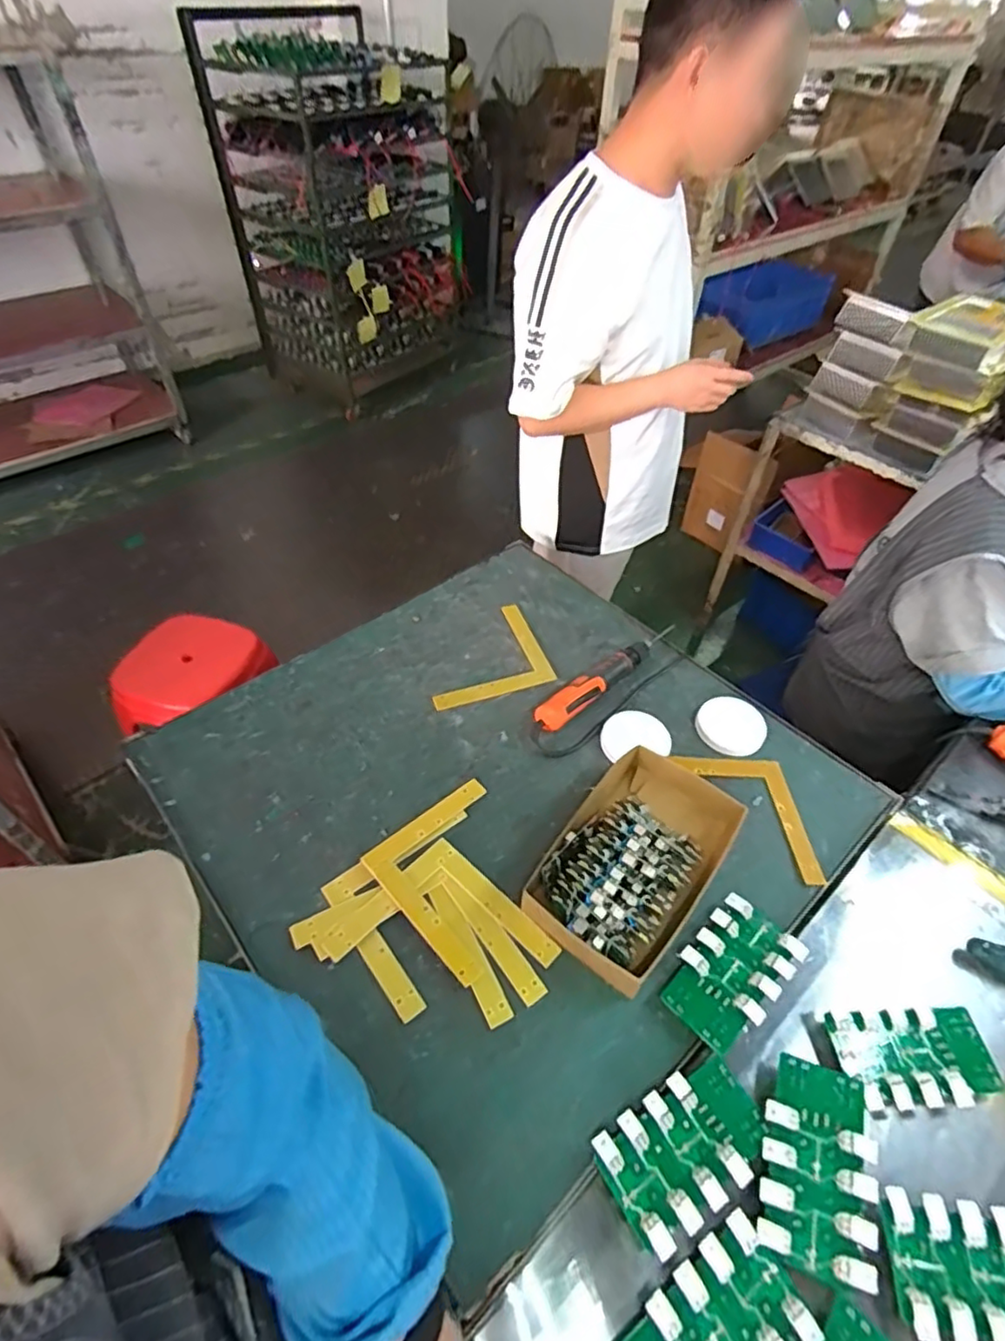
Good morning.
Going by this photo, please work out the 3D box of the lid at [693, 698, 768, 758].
[{"bbox_3d":[0.337,0.080,0.925,0.095,0.012,0.096,1,47,-1],"label":"lid"}]

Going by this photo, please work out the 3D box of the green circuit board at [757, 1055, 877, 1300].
[{"bbox_3d":[0.288,0.444,0.567,0.092,0.013,0.157,19,49,15],"label":"green circuit board"}]

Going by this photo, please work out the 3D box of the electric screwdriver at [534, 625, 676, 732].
[{"bbox_3d":[0.163,0.006,0.971,0.293,0.041,0.049,-33,56,-28],"label":"electric screwdriver"}]

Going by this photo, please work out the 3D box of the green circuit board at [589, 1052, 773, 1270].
[{"bbox_3d":[0.169,0.441,0.580,0.152,0.023,0.094,-23,52,-21],"label":"green circuit board"}]

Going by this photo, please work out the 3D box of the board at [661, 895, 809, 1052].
[{"bbox_3d":[0.250,0.331,0.688,0.156,0.030,0.095,-34,57,-29],"label":"board"}]

